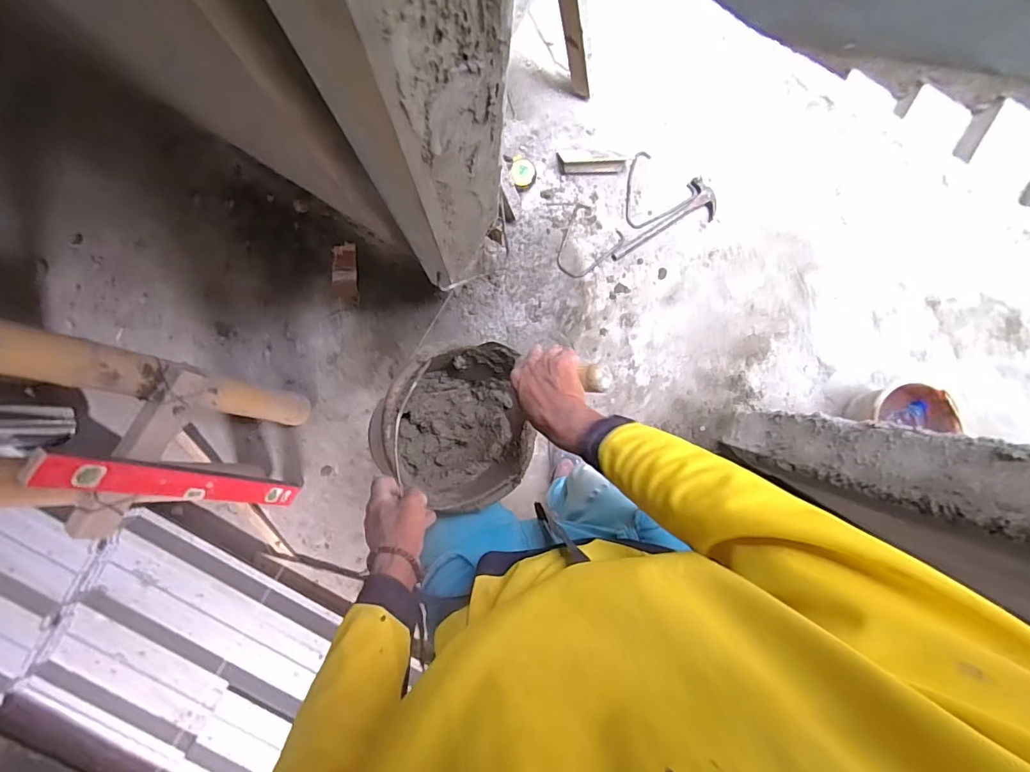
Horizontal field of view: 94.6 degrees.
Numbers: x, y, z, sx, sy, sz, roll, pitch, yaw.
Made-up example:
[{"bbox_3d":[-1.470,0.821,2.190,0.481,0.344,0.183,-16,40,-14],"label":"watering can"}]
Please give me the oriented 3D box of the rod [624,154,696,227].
[{"bbox_3d":[0.367,-0.533,1.331,0.170,0.031,0.196,-45,94,-1],"label":"rod"}]

